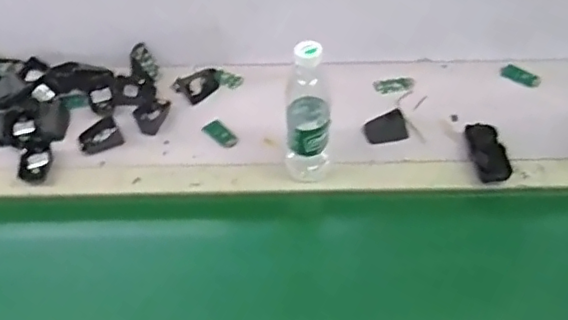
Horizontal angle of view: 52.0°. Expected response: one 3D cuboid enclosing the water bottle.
[{"bbox_3d":[0.031,-0.056,0.793,0.058,0.224,0.056,-3,50,-1],"label":"water bottle"}]

